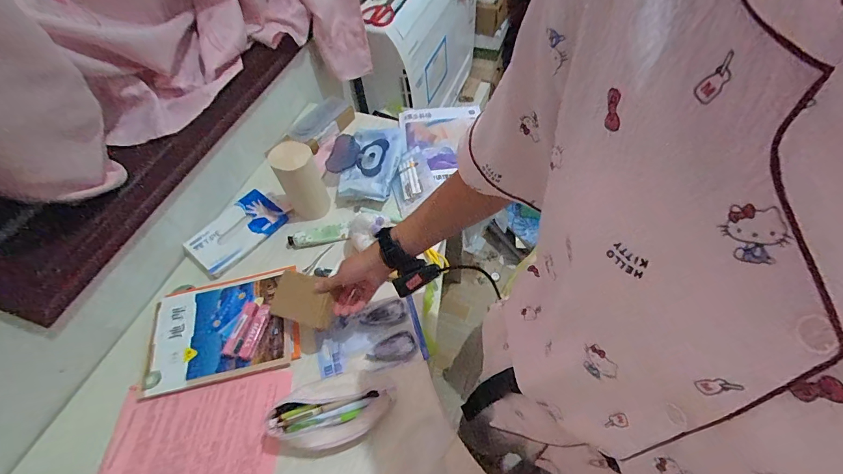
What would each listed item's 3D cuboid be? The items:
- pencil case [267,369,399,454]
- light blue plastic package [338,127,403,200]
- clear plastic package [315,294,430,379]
[{"bbox_3d":[-0.134,0.269,0.601,0.184,0.067,0.097,-20,58,-8],"label":"pencil case"},{"bbox_3d":[-0.111,-0.175,0.881,0.120,0.033,0.202,4,58,7],"label":"light blue plastic package"},{"bbox_3d":[-0.094,0.183,0.694,0.187,0.017,0.117,-16,58,-6],"label":"clear plastic package"}]

